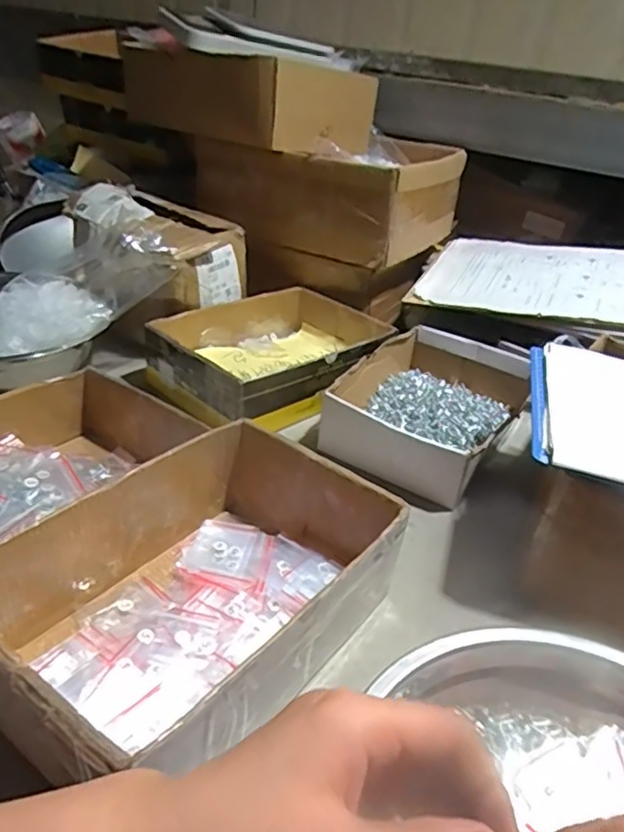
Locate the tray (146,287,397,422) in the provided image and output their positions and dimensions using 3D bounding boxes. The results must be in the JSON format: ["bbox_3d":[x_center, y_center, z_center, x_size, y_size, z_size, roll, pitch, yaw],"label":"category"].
[{"bbox_3d":[-0.040,-0.078,0.725,0.267,0.058,0.185,-23,42,-40],"label":"tray"}]

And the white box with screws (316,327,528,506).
[{"bbox_3d":[0.133,-0.016,0.670,0.164,0.060,0.265,22,34,25],"label":"white box with screws"}]

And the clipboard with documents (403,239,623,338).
[{"bbox_3d":[0.325,-0.171,0.790,0.349,0.022,0.239,16,42,26],"label":"clipboard with documents"}]

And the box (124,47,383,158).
[{"bbox_3d":[-0.097,-0.433,0.829,0.301,0.093,0.212,22,34,25],"label":"box"}]

